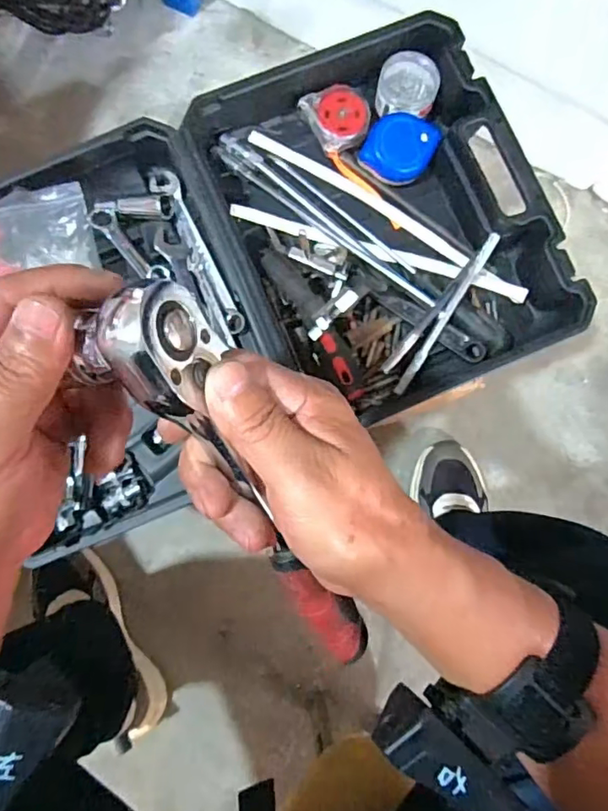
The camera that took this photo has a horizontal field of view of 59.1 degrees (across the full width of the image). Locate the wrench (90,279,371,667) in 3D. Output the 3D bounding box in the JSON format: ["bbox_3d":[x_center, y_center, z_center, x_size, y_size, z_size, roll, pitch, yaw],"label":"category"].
[{"bbox_3d":[-0.018,0.050,0.249,0.037,0.025,0.231,-28,121,-5],"label":"wrench"}]

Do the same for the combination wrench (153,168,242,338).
[{"bbox_3d":[-0.101,-0.153,0.515,0.024,0.016,0.182,-28,85,-5],"label":"combination wrench"}]

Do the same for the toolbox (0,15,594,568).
[{"bbox_3d":[-0.045,-0.125,0.510,0.544,0.066,0.349,-24,85,-4],"label":"toolbox"}]

